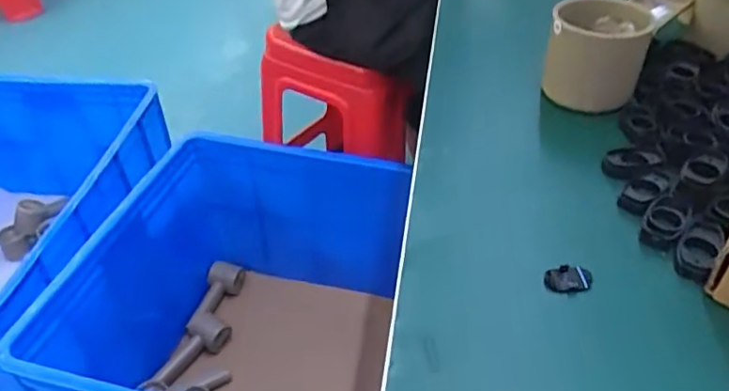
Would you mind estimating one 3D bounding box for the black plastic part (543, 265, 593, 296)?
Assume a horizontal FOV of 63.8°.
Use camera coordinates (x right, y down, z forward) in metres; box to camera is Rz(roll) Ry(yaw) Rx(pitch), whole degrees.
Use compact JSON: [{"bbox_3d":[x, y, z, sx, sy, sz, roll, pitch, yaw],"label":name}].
[{"bbox_3d":[0.091,0.038,0.261,0.019,0.006,0.013,1,42,3],"label":"black plastic part"}]

